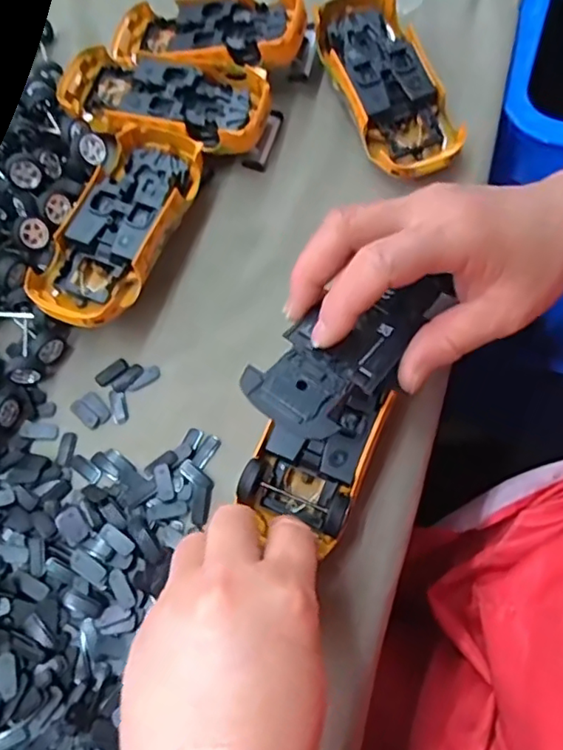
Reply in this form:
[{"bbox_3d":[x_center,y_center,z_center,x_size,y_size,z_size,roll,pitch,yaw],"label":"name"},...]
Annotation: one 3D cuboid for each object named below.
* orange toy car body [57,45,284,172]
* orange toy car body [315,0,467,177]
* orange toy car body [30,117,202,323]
[{"bbox_3d":[-0.073,-0.173,0.375,0.140,0.030,0.058,14,72,9],"label":"orange toy car body"},{"bbox_3d":[0.063,-0.179,0.367,0.055,0.030,0.132,-22,70,-3],"label":"orange toy car body"},{"bbox_3d":[-0.090,-0.083,0.341,0.055,0.032,0.128,18,73,11],"label":"orange toy car body"}]

